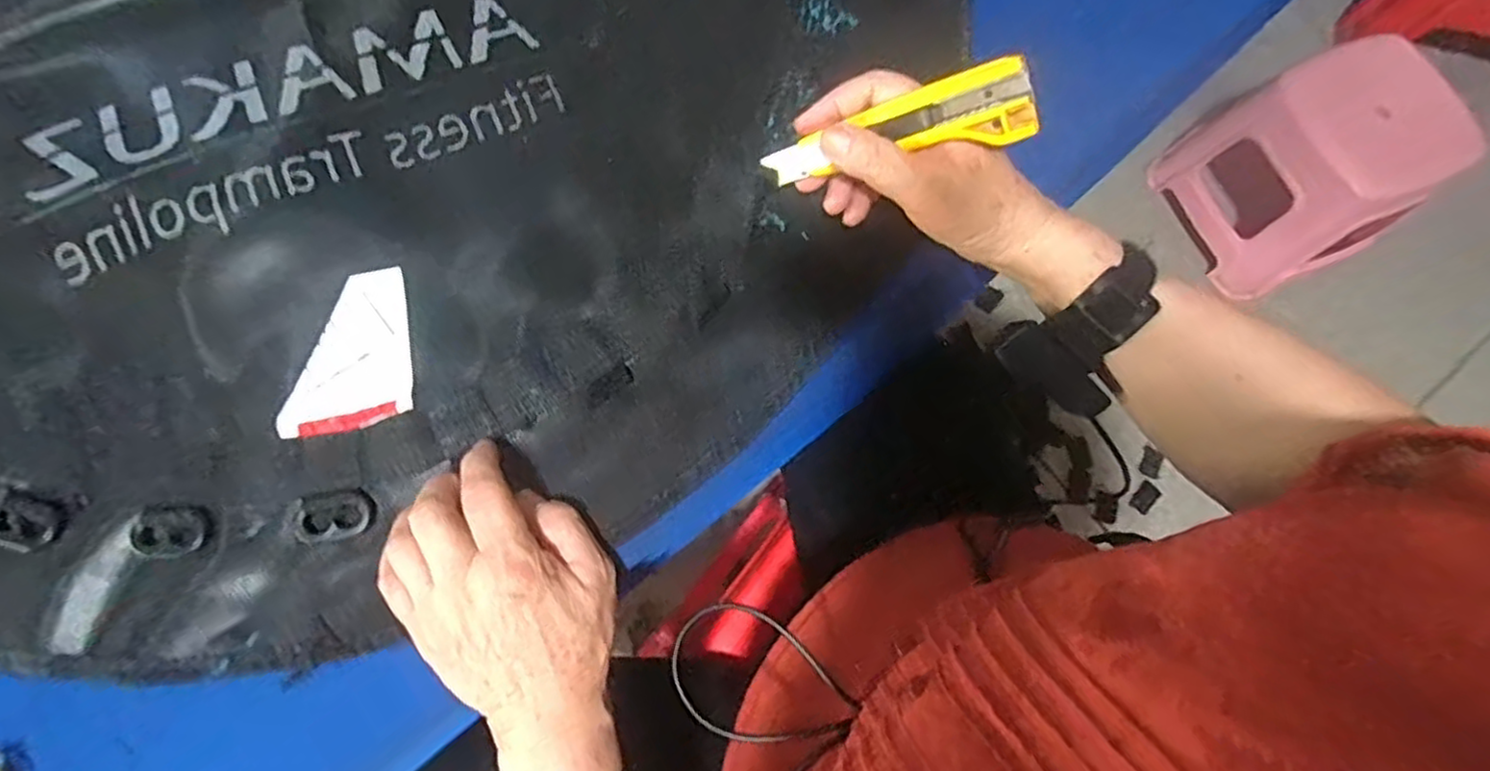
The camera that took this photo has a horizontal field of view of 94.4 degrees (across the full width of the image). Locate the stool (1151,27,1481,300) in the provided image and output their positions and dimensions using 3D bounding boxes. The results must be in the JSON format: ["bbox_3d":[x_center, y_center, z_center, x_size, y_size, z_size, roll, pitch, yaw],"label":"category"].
[{"bbox_3d":[0.901,-0.342,1.102,0.278,0.280,0.281,-23,76,-8],"label":"stool"}]

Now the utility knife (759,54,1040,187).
[{"bbox_3d":[0.081,-0.140,0.387,0.151,0.017,0.040,-6,112,33],"label":"utility knife"}]

